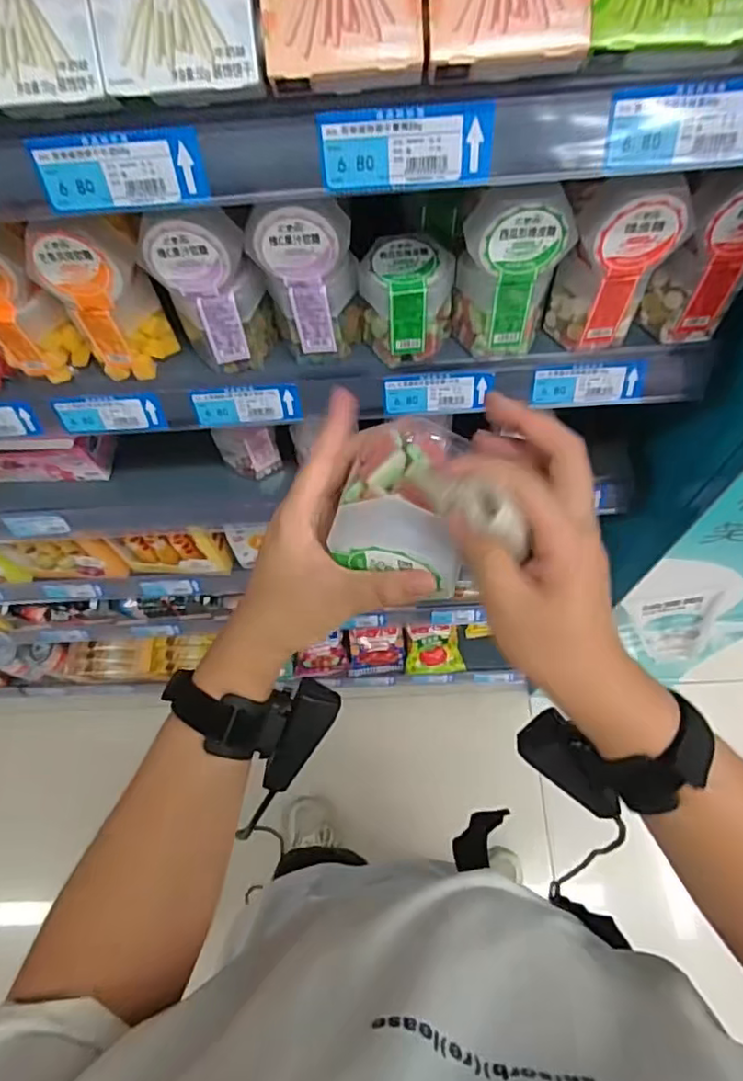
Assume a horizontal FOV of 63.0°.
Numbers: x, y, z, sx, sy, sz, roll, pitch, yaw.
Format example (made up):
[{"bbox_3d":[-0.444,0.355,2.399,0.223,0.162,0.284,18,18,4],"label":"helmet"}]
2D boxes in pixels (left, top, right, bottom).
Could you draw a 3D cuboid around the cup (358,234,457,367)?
[{"bbox_3d":[0.031,-0.207,0.525,0.072,0.082,0.073,-1,65,3],"label":"cup"}]

